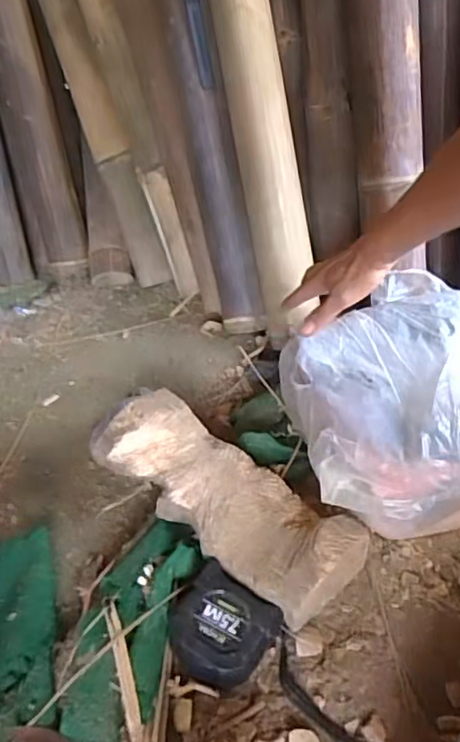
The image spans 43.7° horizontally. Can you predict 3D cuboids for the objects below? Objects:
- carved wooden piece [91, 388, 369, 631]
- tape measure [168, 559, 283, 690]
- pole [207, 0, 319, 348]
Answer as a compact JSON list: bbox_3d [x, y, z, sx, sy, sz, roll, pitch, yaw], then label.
[{"bbox_3d":[-0.010,0.130,0.589,0.292,0.089,0.110,27,48,35],"label":"carved wooden piece"},{"bbox_3d":[-0.009,0.225,0.498,0.091,0.044,0.083,21,43,31],"label":"tape measure"},{"bbox_3d":[0.044,-0.352,0.779,0.088,0.617,0.071,-14,14,-11],"label":"pole"}]

